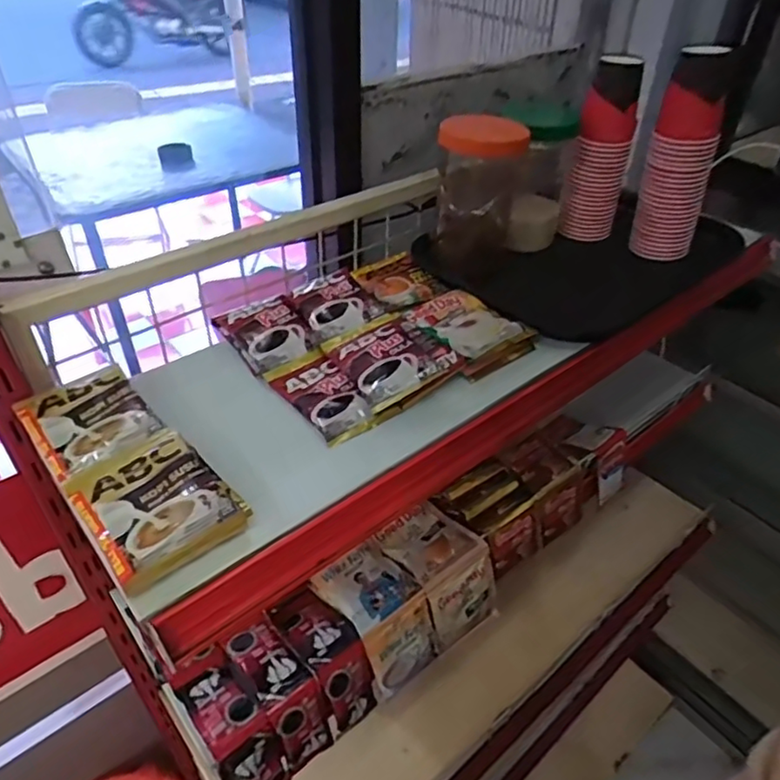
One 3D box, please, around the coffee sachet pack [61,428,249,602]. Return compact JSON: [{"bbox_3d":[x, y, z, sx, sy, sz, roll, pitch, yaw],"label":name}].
[{"bbox_3d":[-0.166,0.079,0.427,0.088,0.029,0.102,-30,49,-32],"label":"coffee sachet pack"}]

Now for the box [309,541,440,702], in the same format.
[{"bbox_3d":[-0.012,0.240,0.650,0.081,0.088,0.118,-29,49,-32],"label":"box"}]

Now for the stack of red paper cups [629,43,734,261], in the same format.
[{"bbox_3d":[0.332,-0.257,0.693,0.075,0.233,0.085,17,42,17],"label":"stack of red paper cups"}]

